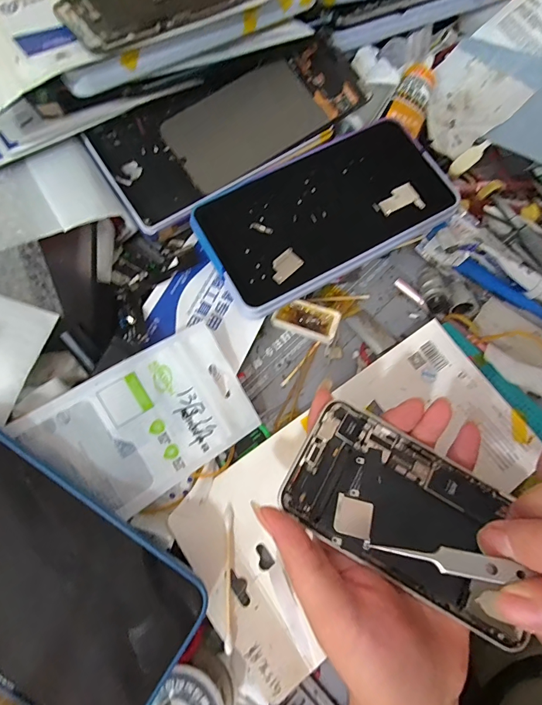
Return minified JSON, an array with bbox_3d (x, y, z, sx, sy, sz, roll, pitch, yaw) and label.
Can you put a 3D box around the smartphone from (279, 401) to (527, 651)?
[{"bbox_3d":[0.077,0.088,0.207,0.134,0.015,0.070,29,73,9],"label":"smartphone"}]

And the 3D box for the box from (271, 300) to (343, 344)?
[{"bbox_3d":[0.026,-0.024,0.282,0.046,0.017,0.024,19,72,6],"label":"box"}]

